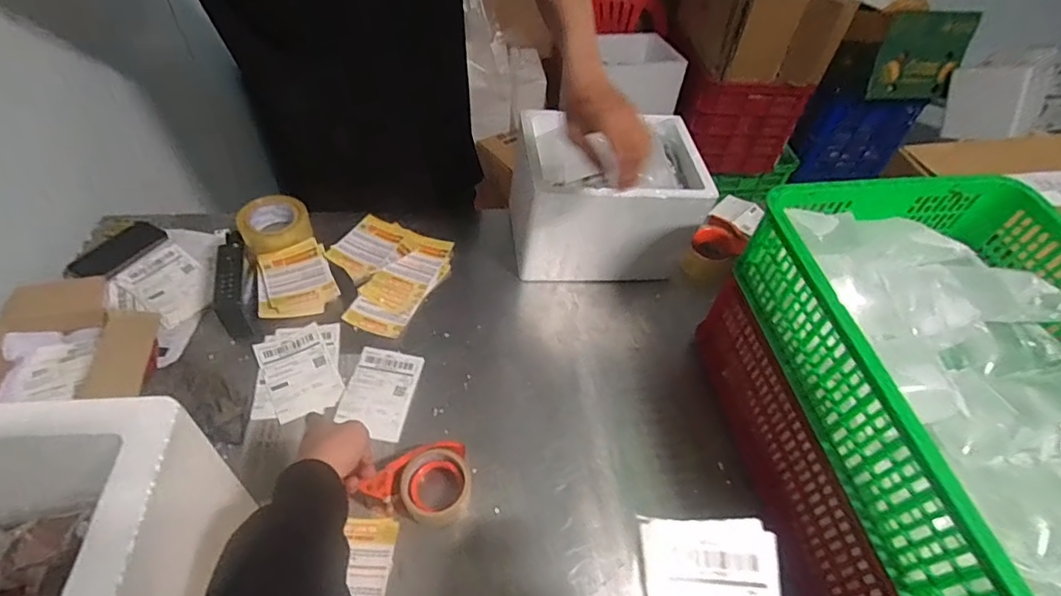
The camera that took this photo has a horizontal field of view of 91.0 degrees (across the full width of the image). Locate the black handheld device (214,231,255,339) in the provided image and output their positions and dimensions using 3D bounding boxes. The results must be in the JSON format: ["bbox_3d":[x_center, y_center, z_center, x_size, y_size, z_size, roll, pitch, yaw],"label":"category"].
[{"bbox_3d":[-0.482,-0.022,0.842,0.042,0.040,0.174,-7,82,-11],"label":"black handheld device"}]

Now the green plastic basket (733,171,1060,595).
[{"bbox_3d":[0.557,0.100,0.613,0.422,0.150,0.603,-4,50,-9],"label":"green plastic basket"}]

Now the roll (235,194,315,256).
[{"bbox_3d":[-0.479,-0.141,0.977,0.120,0.047,0.120,3,50,-3],"label":"roll"}]

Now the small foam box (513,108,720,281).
[{"bbox_3d":[0.139,-0.175,0.967,0.307,0.251,0.215,-1,50,-6],"label":"small foam box"}]

